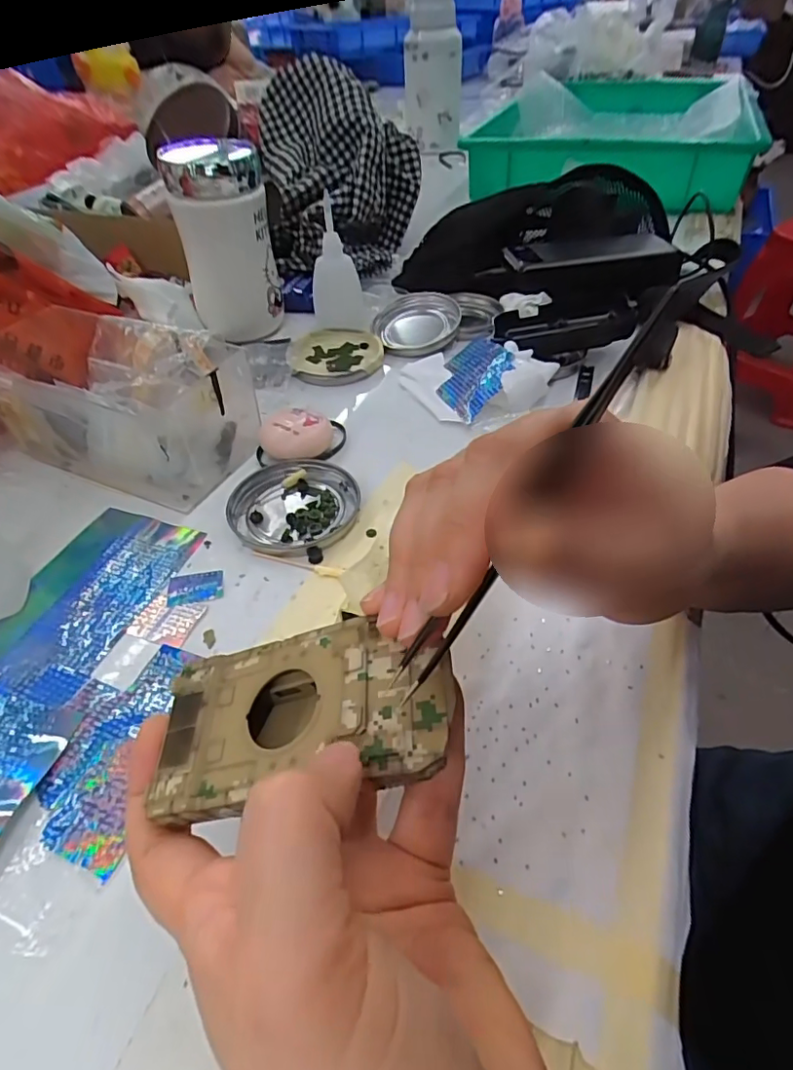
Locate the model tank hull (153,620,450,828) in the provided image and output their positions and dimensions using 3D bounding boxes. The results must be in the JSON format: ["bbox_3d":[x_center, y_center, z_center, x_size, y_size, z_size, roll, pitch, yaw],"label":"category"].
[{"bbox_3d":[-0.028,0.056,0.167,0.093,0.017,0.052,-14,43,20],"label":"model tank hull"}]

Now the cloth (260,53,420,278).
[{"bbox_3d":[-0.058,-0.385,0.588,0.157,0.162,0.197,-6,46,-4],"label":"cloth"}]

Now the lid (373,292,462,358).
[{"bbox_3d":[0.018,-0.191,0.494,0.076,0.019,0.077,2,46,4],"label":"lid"}]

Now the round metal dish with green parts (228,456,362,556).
[{"bbox_3d":[-0.063,-0.019,0.341,0.077,0.009,0.077,-1,46,1],"label":"round metal dish with green parts"}]

